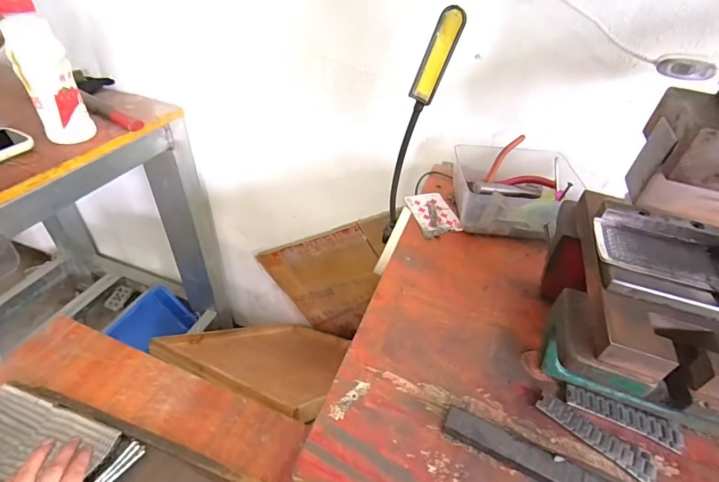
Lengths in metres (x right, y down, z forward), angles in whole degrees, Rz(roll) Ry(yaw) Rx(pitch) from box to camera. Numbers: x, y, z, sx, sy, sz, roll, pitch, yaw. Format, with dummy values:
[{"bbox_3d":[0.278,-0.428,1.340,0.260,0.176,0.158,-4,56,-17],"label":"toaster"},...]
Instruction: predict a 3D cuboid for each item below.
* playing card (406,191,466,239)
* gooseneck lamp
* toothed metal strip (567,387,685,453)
[{"bbox_3d":[0.101,-0.038,0.520,0.058,0.004,0.095,-5,42,-12],"label":"playing card"},{"bbox_3d":[0.062,-0.101,0.423,0.041,0.275,0.038,9,41,4],"label":"gooseneck lamp"},{"bbox_3d":[0.218,0.143,0.314,0.086,0.004,0.025,19,42,15],"label":"toothed metal strip"}]

